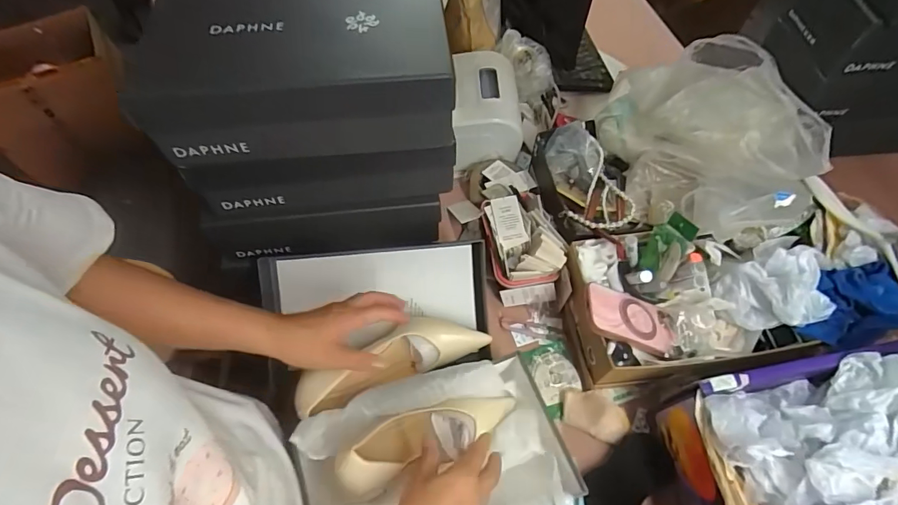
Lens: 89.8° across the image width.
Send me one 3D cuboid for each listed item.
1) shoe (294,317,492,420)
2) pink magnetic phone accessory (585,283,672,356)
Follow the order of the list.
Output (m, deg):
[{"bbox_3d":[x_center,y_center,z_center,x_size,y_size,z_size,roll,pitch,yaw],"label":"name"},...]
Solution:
[{"bbox_3d":[-0.073,0.147,0.595,0.239,0.090,0.060,-18,61,-22],"label":"shoe"},{"bbox_3d":[0.231,0.084,0.580,0.119,0.010,0.076,21,49,-10],"label":"pink magnetic phone accessory"}]

